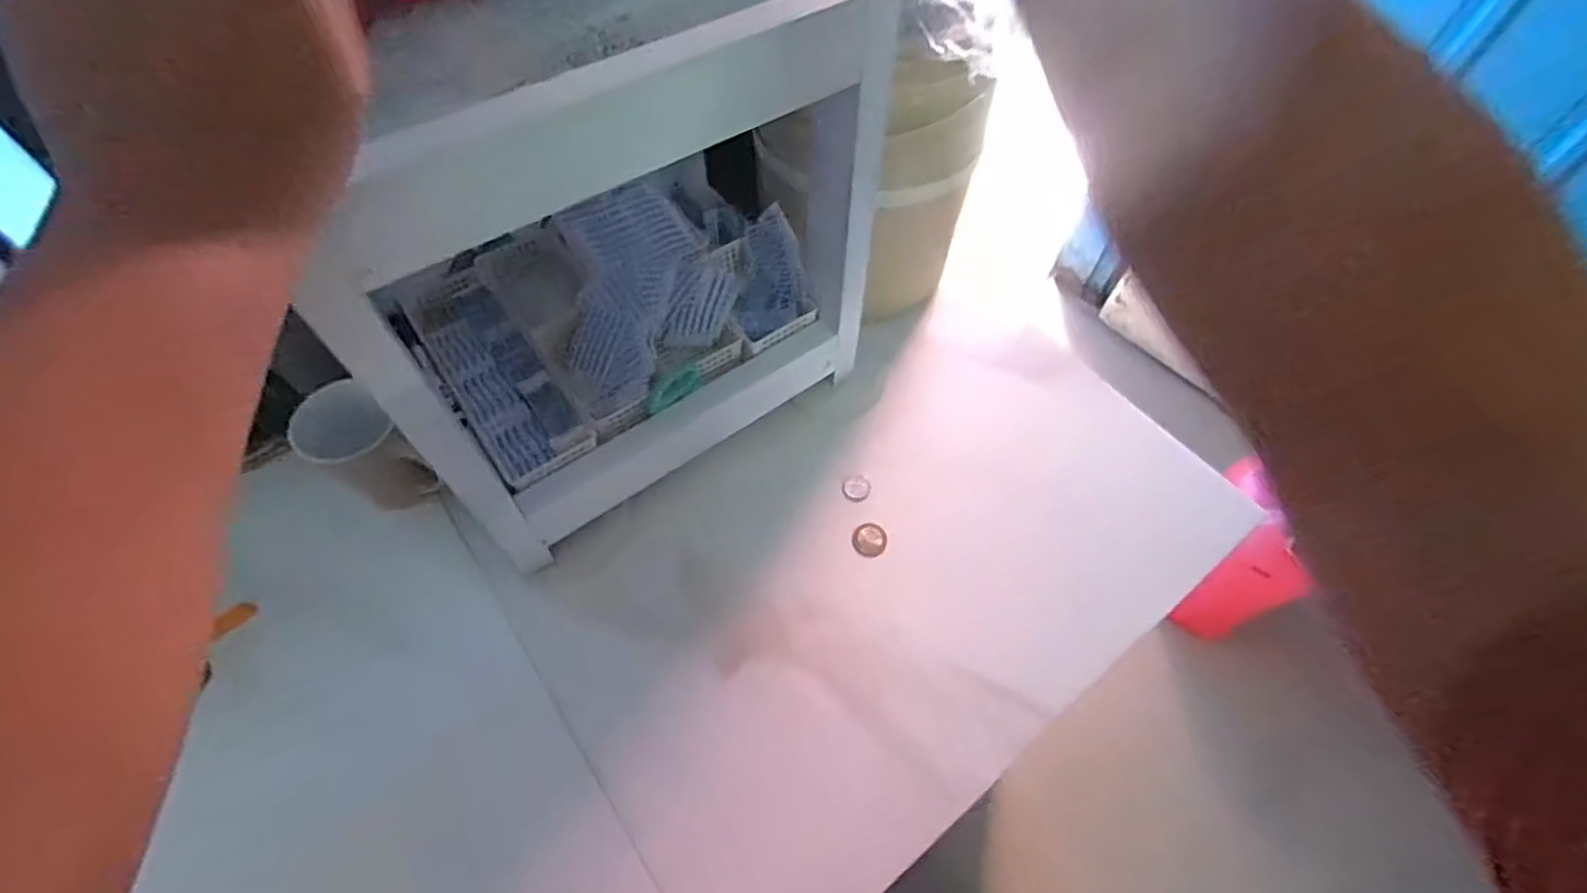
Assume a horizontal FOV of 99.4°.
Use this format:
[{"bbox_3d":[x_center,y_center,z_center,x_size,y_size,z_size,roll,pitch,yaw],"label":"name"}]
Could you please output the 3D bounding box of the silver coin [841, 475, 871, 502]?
[{"bbox_3d":[0.058,0.039,0.616,0.024,0.004,0.026,-24,56,4],"label":"silver coin"}]

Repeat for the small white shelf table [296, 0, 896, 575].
[{"bbox_3d":[-0.151,-0.175,0.512,0.330,0.320,0.266,-32,63,-20],"label":"small white shelf table"}]

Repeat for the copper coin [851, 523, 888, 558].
[{"bbox_3d":[0.067,0.081,0.588,0.029,0.004,0.031,-24,58,4],"label":"copper coin"}]

